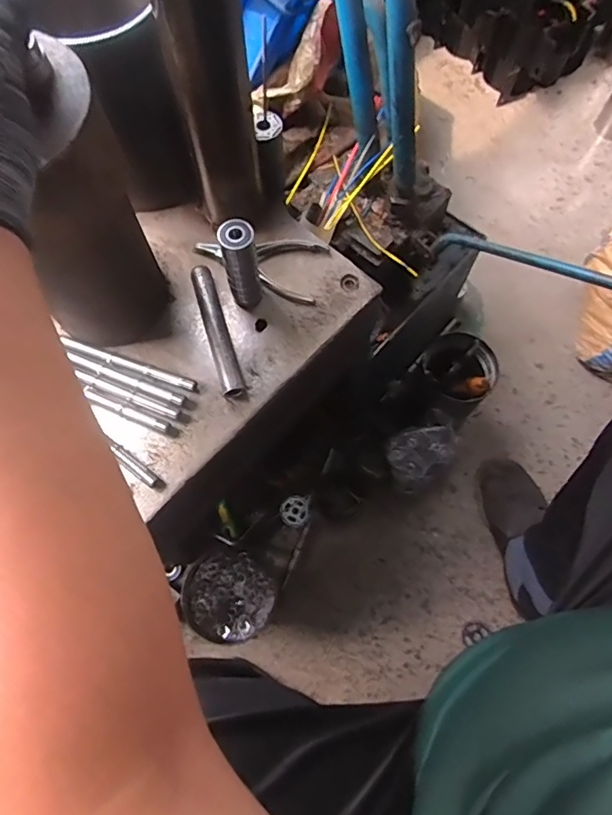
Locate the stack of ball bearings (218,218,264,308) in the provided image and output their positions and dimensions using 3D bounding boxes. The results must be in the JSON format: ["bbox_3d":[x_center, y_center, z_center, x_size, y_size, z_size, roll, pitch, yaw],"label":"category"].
[{"bbox_3d":[-0.060,-0.134,0.483,0.030,0.090,0.031,-8,70,-2],"label":"stack of ball bearings"}]

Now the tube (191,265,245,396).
[{"bbox_3d":[-0.088,-0.078,0.500,0.020,0.015,0.141,-16,70,-5],"label":"tube"}]

